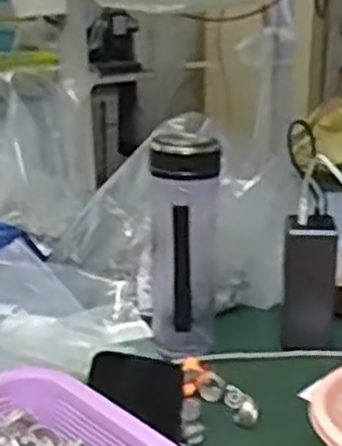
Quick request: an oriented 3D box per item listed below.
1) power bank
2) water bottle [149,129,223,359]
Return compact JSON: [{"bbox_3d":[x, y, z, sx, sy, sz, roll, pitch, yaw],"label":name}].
[{"bbox_3d":[0.135,0.060,0.776,0.046,0.133,0.028,-2,19,-2],"label":"power bank"},{"bbox_3d":[0.013,0.025,0.744,0.065,0.212,0.057,-1,19,1],"label":"water bottle"}]

